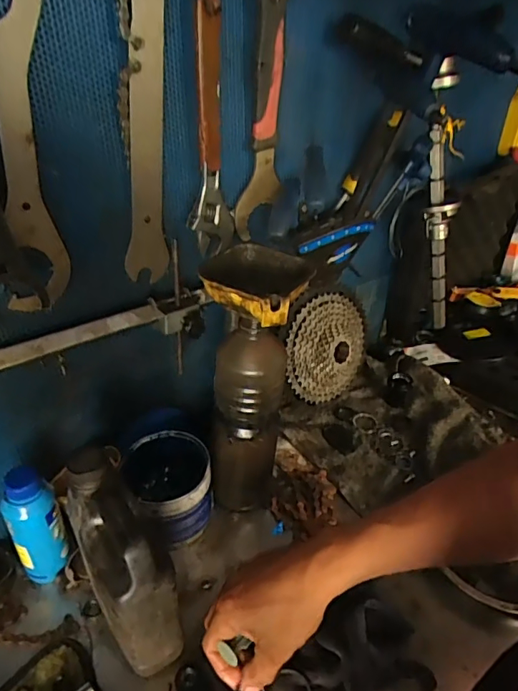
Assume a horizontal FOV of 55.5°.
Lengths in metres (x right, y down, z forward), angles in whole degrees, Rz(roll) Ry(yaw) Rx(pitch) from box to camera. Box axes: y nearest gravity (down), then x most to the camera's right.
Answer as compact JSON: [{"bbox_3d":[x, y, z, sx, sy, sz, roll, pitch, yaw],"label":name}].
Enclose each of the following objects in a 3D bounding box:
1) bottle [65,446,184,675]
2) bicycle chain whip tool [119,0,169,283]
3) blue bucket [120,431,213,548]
[{"bbox_3d":[-0.121,0.209,0.444,0.055,0.191,0.110,-26,43,-32],"label":"bottle"},{"bbox_3d":[-0.104,-0.185,0.453,0.041,0.264,0.012,-12,37,-29],"label":"bicycle chain whip tool"},{"bbox_3d":[-0.104,0.166,0.588,0.091,0.082,0.108,-17,39,-24],"label":"blue bucket"}]

